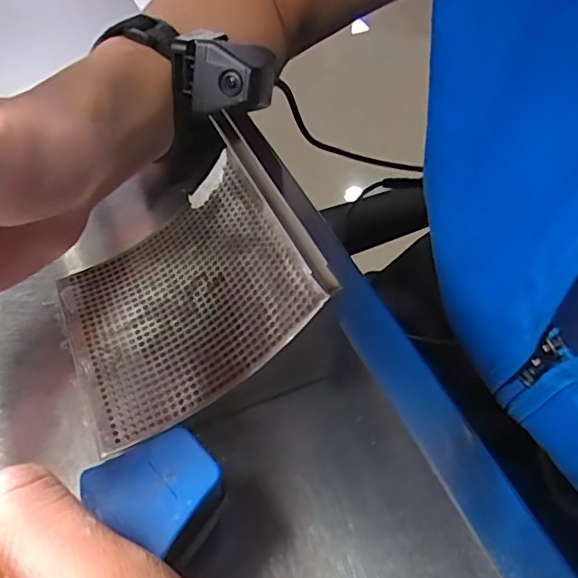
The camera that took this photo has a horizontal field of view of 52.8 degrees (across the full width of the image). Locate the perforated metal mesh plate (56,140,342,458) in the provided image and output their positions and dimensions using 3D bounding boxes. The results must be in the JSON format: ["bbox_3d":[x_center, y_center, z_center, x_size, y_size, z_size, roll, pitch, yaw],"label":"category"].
[{"bbox_3d":[-0.044,0.001,0.248,0.111,0.014,0.094,-37,55,8],"label":"perforated metal mesh plate"}]

